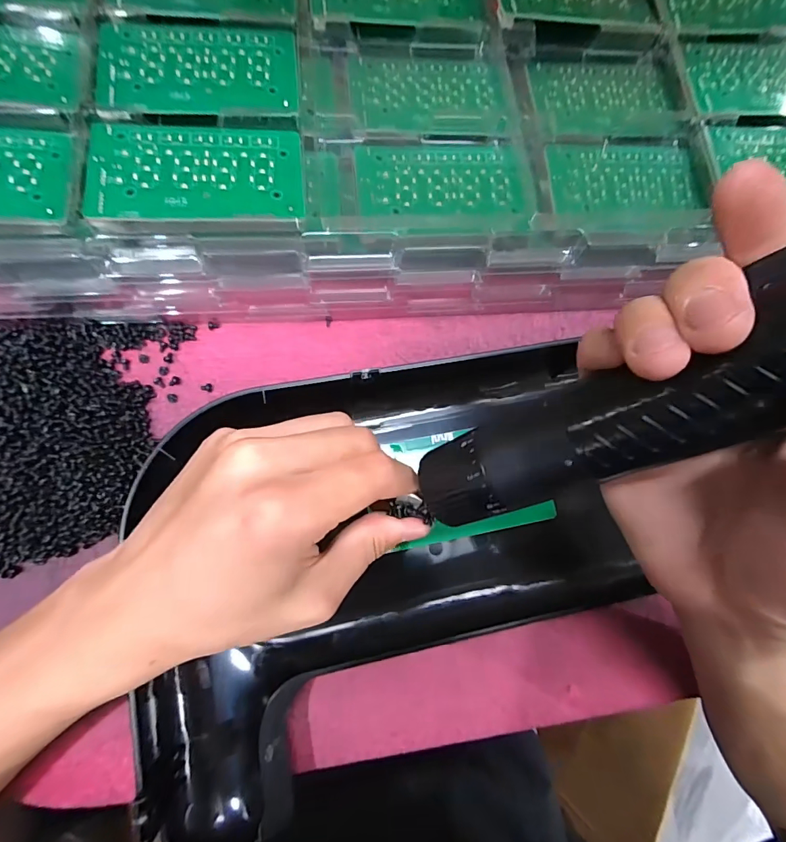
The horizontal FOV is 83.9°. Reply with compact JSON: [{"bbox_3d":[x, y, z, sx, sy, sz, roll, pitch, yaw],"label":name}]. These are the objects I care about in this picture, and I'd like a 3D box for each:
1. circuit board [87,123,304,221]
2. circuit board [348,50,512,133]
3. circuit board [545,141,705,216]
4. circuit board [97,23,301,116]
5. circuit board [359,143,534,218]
[{"bbox_3d":[-0.102,-0.130,0.229,0.106,0.004,0.059,-3,75,-9],"label":"circuit board"},{"bbox_3d":[0.023,-0.205,0.269,0.096,0.009,0.061,-3,82,-4],"label":"circuit board"},{"bbox_3d":[0.143,-0.152,0.271,0.095,0.004,0.050,-5,80,-7],"label":"circuit board"},{"bbox_3d":[-0.108,-0.196,0.244,0.105,0.004,0.059,-2,79,-8],"label":"circuit board"},{"bbox_3d":[0.030,-0.142,0.258,0.100,0.011,0.048,-2,82,-4],"label":"circuit board"}]

